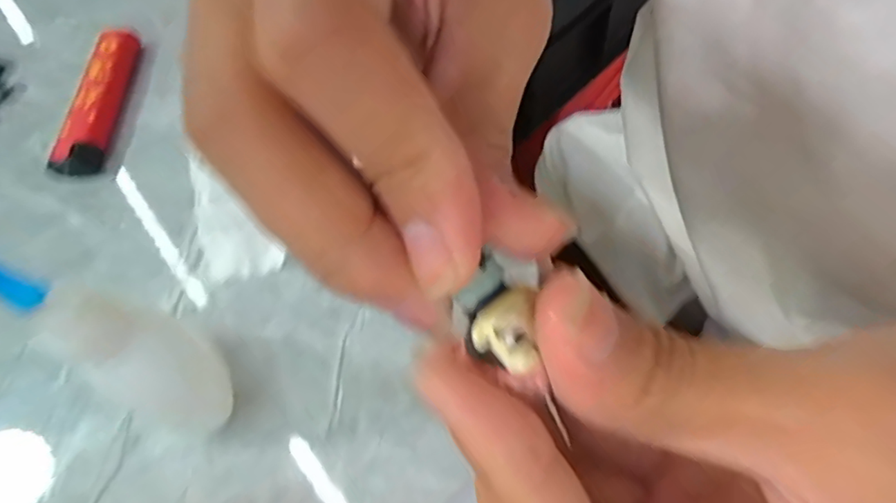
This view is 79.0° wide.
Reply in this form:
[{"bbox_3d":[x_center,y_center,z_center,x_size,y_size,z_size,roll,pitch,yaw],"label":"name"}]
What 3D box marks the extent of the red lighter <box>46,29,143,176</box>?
[{"bbox_3d":[-0.149,-0.066,0.234,0.019,0.015,0.076,-3,62,4],"label":"red lighter"}]

